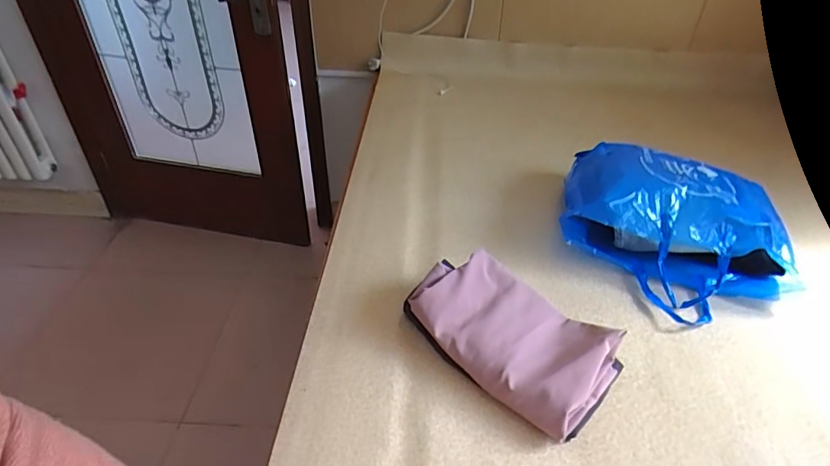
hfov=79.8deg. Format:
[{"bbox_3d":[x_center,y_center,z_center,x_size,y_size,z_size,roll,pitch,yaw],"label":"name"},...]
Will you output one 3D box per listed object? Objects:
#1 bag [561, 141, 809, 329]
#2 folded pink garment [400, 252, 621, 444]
[{"bbox_3d":[0.497,-0.015,0.936,0.422,0.148,0.360,12,39,12],"label":"bag"},{"bbox_3d":[0.143,0.149,0.741,0.294,0.086,0.190,30,45,31],"label":"folded pink garment"}]

